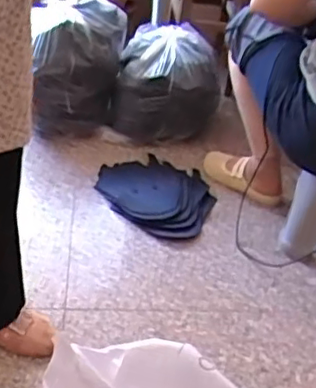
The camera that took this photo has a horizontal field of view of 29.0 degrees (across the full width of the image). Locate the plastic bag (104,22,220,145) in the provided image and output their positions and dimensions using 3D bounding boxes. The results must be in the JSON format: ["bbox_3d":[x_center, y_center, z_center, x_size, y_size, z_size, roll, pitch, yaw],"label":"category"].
[{"bbox_3d":[0.028,-0.305,1.780,0.301,0.267,0.281,11,34,7],"label":"plastic bag"}]

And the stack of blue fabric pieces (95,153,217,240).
[{"bbox_3d":[0.003,-0.009,1.493,0.262,0.044,0.343,-6,35,-20],"label":"stack of blue fabric pieces"}]

